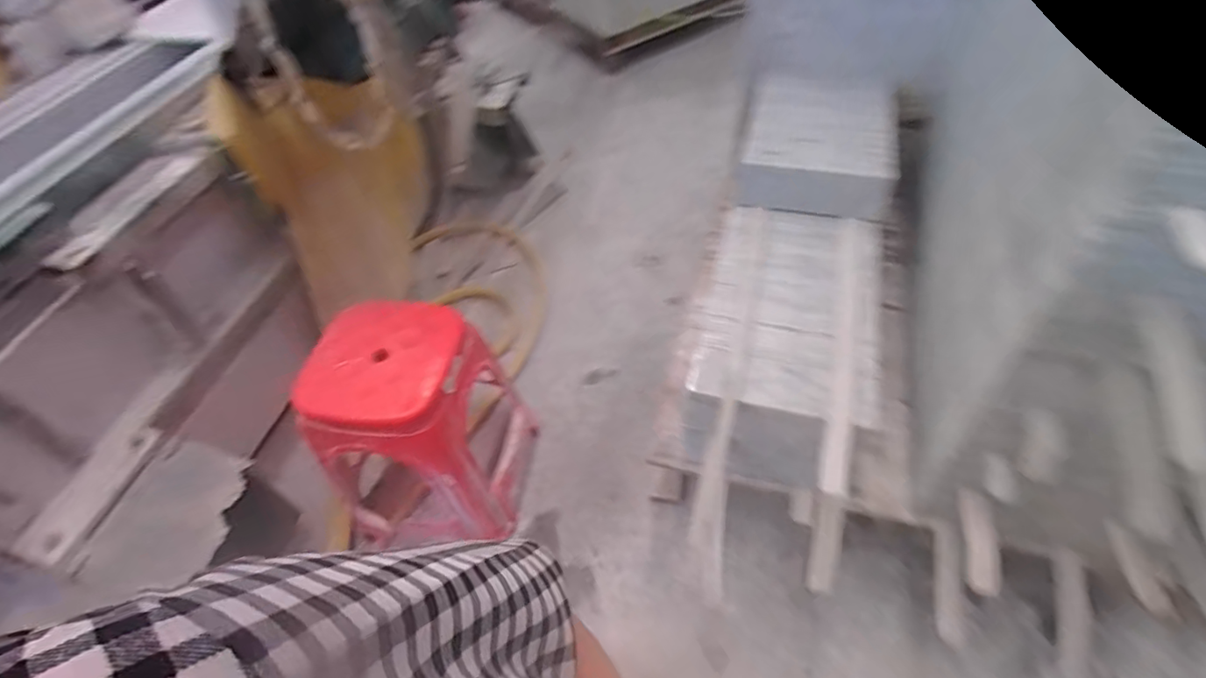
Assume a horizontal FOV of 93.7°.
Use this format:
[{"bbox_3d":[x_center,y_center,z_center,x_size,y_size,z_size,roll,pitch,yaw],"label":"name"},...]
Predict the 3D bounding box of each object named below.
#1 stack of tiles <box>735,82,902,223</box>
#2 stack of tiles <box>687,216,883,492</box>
[{"bbox_3d":[0.506,-0.466,1.339,0.324,0.123,0.381,9,52,13],"label":"stack of tiles"},{"bbox_3d":[0.368,-0.004,1.152,0.312,0.207,0.566,10,52,14],"label":"stack of tiles"}]

